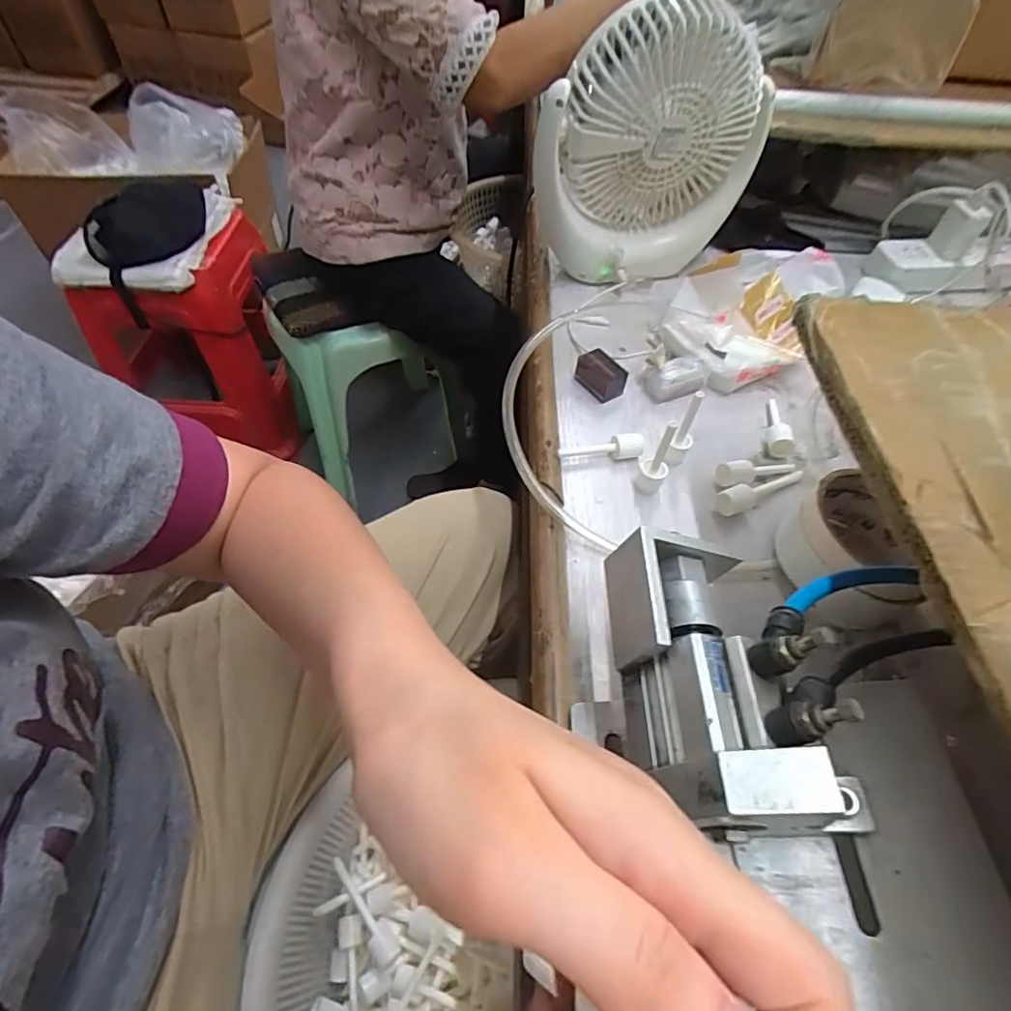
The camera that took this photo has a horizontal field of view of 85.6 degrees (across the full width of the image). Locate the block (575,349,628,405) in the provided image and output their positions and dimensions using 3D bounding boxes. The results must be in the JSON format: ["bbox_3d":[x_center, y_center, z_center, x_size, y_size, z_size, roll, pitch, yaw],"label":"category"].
[{"bbox_3d":[0.077,-0.108,0.454,0.024,0.023,0.042,-34,61,-24],"label":"block"}]

